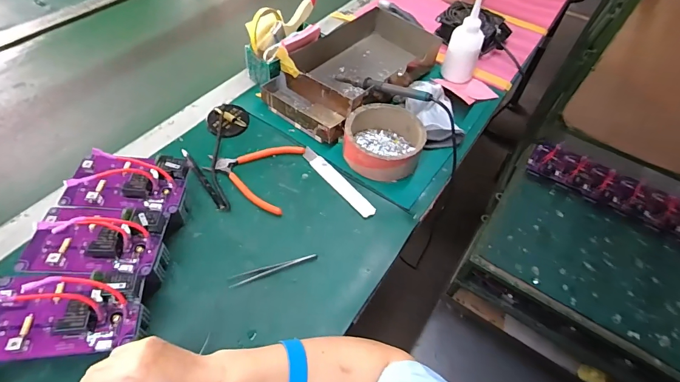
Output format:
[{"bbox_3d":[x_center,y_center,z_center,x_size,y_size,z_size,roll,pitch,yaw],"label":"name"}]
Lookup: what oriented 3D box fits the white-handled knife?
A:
[{"bbox_3d":[-0.005,-0.016,0.564,0.024,0.005,0.155,-33,61,-25],"label":"white-handled knife"}]

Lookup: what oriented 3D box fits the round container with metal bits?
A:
[{"bbox_3d":[0.069,-0.079,0.585,0.120,0.049,0.119,2,52,-2],"label":"round container with metal bits"}]

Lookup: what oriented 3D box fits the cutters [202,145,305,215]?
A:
[{"bbox_3d":[-0.137,-0.032,0.563,0.137,0.010,0.135,11,52,5],"label":"cutters"}]

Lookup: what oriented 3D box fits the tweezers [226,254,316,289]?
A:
[{"bbox_3d":[-0.085,0.098,0.472,0.113,0.006,0.015,-17,55,-16],"label":"tweezers"}]

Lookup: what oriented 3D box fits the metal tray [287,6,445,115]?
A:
[{"bbox_3d":[0.044,-0.240,0.697,0.165,0.062,0.279,36,58,22],"label":"metal tray"}]

